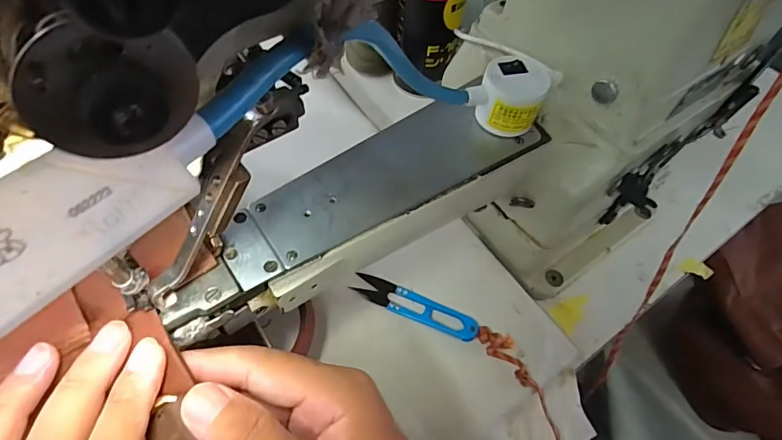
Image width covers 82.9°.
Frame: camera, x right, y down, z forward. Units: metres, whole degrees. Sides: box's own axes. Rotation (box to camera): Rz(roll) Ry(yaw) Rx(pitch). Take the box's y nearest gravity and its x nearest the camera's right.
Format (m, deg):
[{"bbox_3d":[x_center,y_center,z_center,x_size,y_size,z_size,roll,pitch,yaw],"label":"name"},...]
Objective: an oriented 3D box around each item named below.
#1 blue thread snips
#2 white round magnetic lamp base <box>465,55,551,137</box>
[{"bbox_3d":[0.018,0.066,0.341,0.100,0.008,0.023,21,59,12],"label":"blue thread snips"},{"bbox_3d":[0.068,-0.073,0.258,0.039,0.033,0.035,21,59,12],"label":"white round magnetic lamp base"}]

